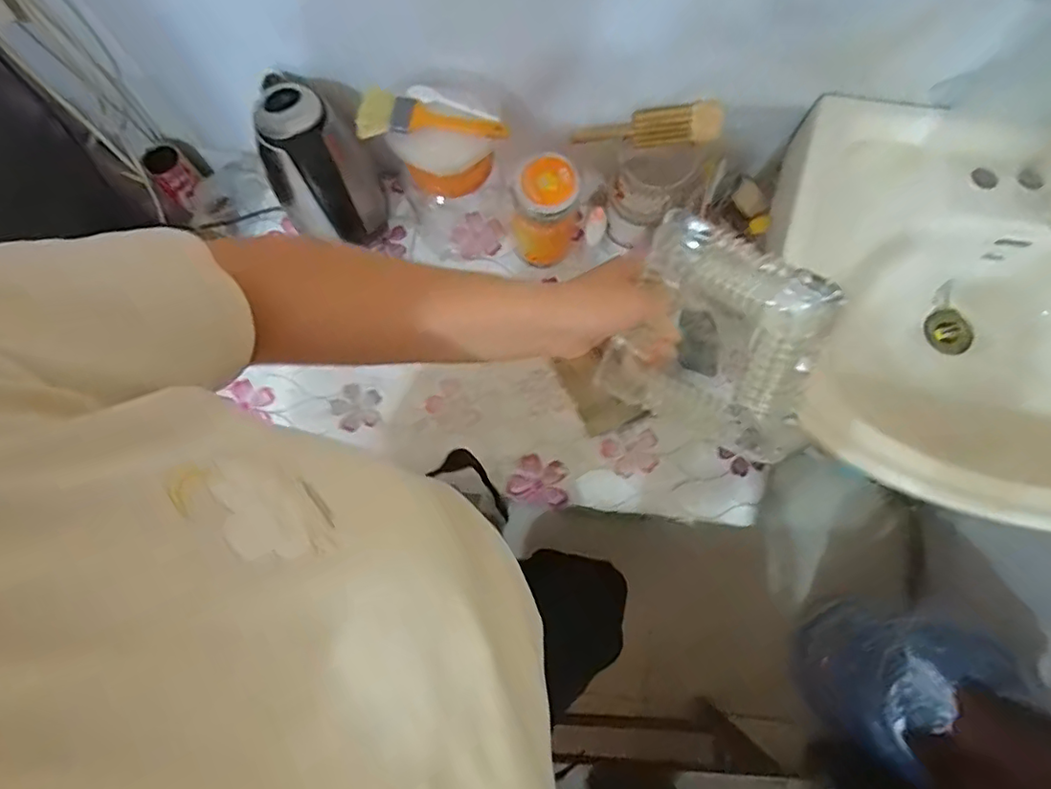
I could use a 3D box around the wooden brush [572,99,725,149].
[{"bbox_3d":[0.161,-0.351,0.750,0.190,0.057,0.025,0,76,15],"label":"wooden brush"}]

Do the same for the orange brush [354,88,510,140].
[{"bbox_3d":[-0.115,-0.346,0.702,0.184,0.022,0.057,2,76,-1],"label":"orange brush"}]

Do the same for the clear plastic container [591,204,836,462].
[{"bbox_3d":[0.157,-0.046,0.449,0.157,0.039,0.154,23,77,5],"label":"clear plastic container"}]

